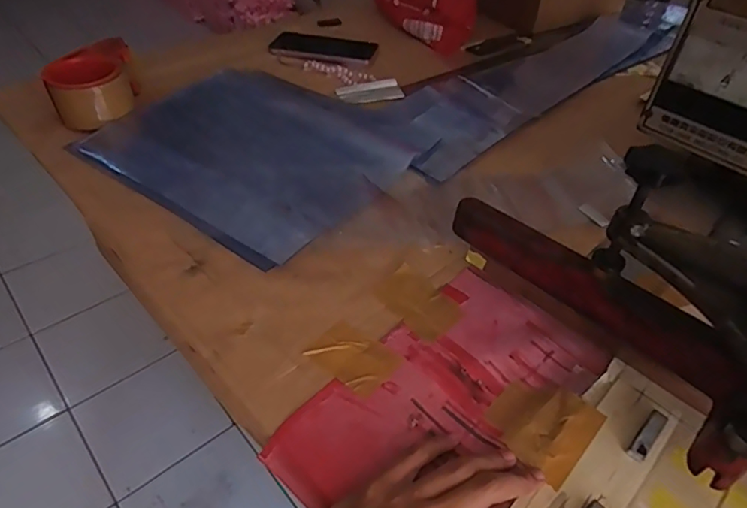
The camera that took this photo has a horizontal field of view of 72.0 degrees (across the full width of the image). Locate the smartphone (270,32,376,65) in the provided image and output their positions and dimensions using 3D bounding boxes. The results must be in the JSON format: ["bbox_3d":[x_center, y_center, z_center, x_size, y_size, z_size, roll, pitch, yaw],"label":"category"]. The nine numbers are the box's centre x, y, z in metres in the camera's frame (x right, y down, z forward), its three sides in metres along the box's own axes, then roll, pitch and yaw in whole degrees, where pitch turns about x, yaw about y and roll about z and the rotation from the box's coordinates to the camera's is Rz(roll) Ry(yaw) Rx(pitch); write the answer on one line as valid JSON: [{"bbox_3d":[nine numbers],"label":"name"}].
[{"bbox_3d":[-0.079,-0.327,0.811,0.159,0.005,0.088,9,44,4],"label":"smartphone"}]

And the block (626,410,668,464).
[{"bbox_3d":[0.191,0.126,0.359,0.011,0.008,0.044,36,52,28],"label":"block"}]

